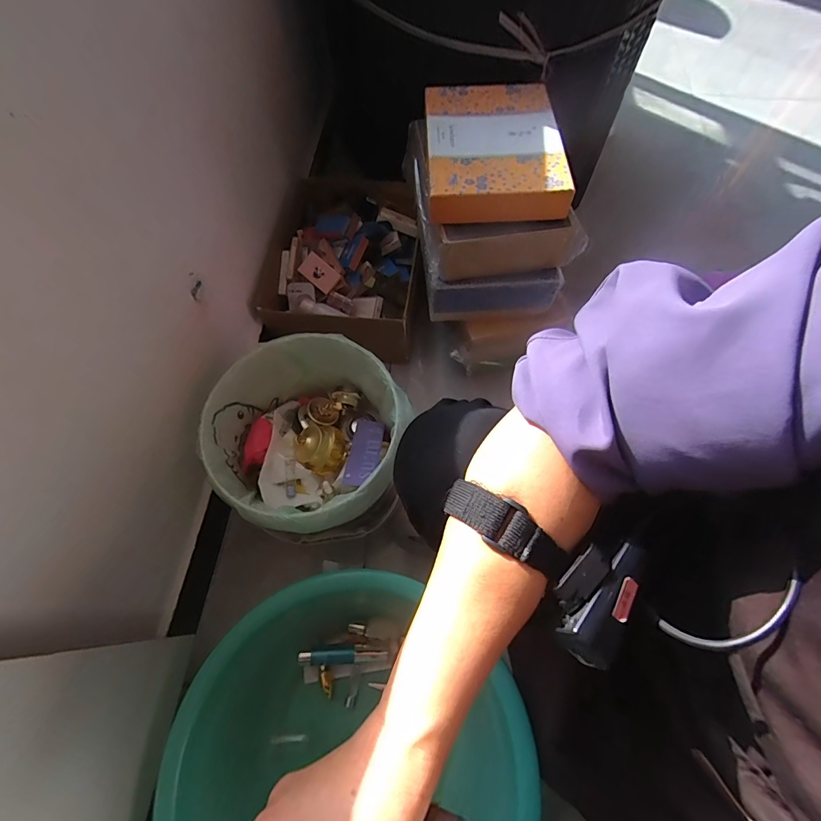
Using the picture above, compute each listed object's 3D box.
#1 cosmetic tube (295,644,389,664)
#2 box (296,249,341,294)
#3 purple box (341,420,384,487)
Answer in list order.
[{"bbox_3d":[-0.093,0.339,0.572,0.120,0.015,0.019,7,63,-18],"label":"cosmetic tube"},{"bbox_3d":[-0.167,-0.252,0.755,0.069,0.007,0.045,41,104,-7],"label":"box"},{"bbox_3d":[-0.067,0.061,0.600,0.041,0.014,0.109,10,52,4],"label":"purple box"}]

